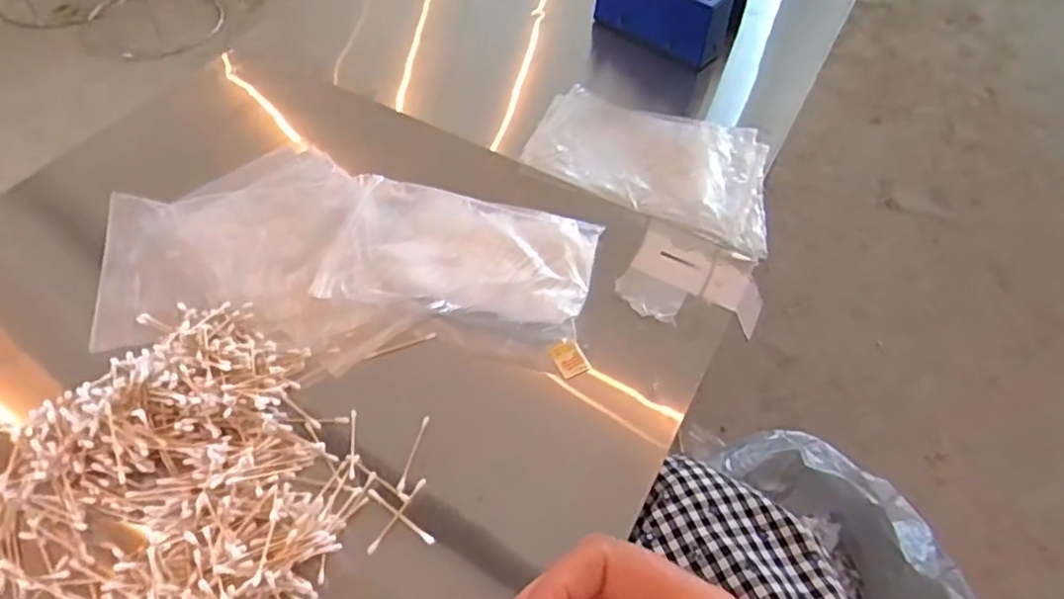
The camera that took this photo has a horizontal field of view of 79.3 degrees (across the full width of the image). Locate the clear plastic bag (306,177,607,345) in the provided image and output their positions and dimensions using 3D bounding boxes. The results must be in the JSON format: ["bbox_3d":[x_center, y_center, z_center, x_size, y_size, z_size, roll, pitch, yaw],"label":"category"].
[{"bbox_3d":[-0.079,-0.045,0.694,0.286,0.049,0.175,12,53,5],"label":"clear plastic bag"}]

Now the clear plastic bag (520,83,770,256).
[{"bbox_3d":[0.155,-0.185,0.820,0.301,0.022,0.218,17,54,9],"label":"clear plastic bag"}]

